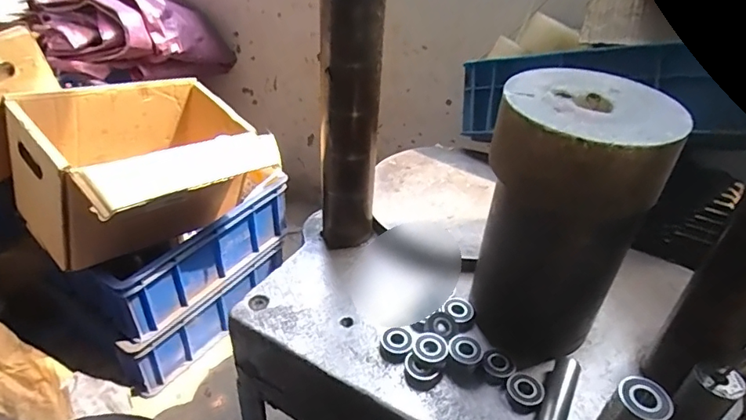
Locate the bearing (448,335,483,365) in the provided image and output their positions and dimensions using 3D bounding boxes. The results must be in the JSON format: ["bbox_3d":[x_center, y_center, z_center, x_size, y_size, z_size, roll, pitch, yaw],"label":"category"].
[{"bbox_3d":[0.092,0.139,0.499,0.032,0.010,0.030,3,37,-2],"label":"bearing"}]

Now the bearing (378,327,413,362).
[{"bbox_3d":[0.023,0.137,0.512,0.032,0.013,0.035,3,37,-2],"label":"bearing"}]

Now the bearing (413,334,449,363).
[{"bbox_3d":[0.057,0.136,0.495,0.032,0.009,0.031,3,37,-2],"label":"bearing"}]

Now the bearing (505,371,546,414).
[{"bbox_3d":[0.144,0.174,0.475,0.032,0.015,0.034,3,37,-2],"label":"bearing"}]

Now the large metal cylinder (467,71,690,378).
[{"bbox_3d":[0.178,0.009,0.490,0.140,0.246,0.141,-22,44,-30],"label":"large metal cylinder"}]

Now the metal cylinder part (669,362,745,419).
[{"bbox_3d":[0.286,0.171,0.437,0.039,0.078,0.036,3,37,-2],"label":"metal cylinder part"}]

